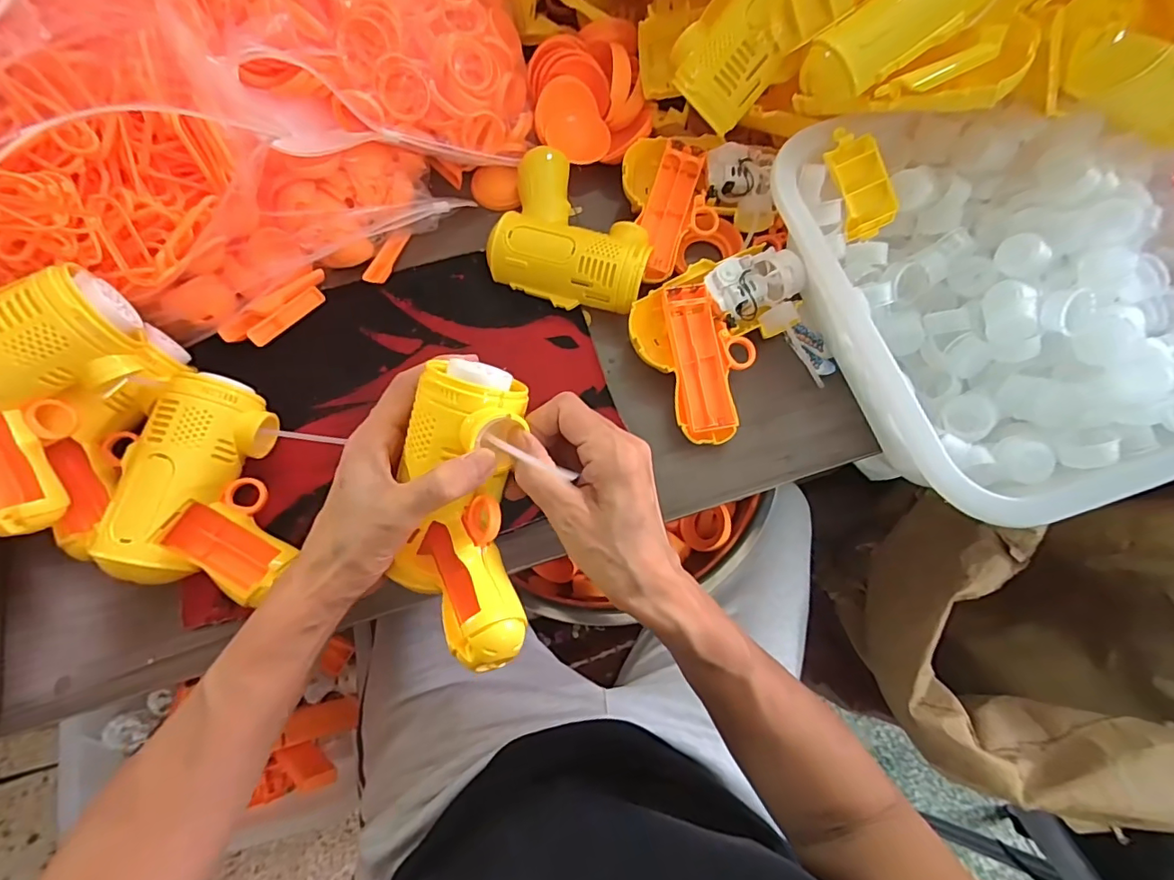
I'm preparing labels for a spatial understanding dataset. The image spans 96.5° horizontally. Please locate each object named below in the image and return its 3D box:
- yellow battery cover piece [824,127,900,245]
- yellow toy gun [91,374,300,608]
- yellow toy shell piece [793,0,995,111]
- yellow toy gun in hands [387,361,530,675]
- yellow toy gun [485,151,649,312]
[{"bbox_3d":[0.194,-0.183,0.372,0.033,0.020,0.075,-25,100,-9],"label":"yellow battery cover piece"},{"bbox_3d":[-0.251,0.029,0.343,0.095,0.050,0.140,0,74,-2],"label":"yellow toy gun"},{"bbox_3d":[0.210,-0.275,0.340,0.144,0.032,0.052,-33,76,14],"label":"yellow toy shell piece"},{"bbox_3d":[-0.068,0.033,0.280,0.070,0.052,0.155,-2,85,-2],"label":"yellow toy gun in hands"},{"bbox_3d":[-0.008,-0.172,0.420,0.123,0.037,0.120,15,74,3],"label":"yellow toy gun"}]

